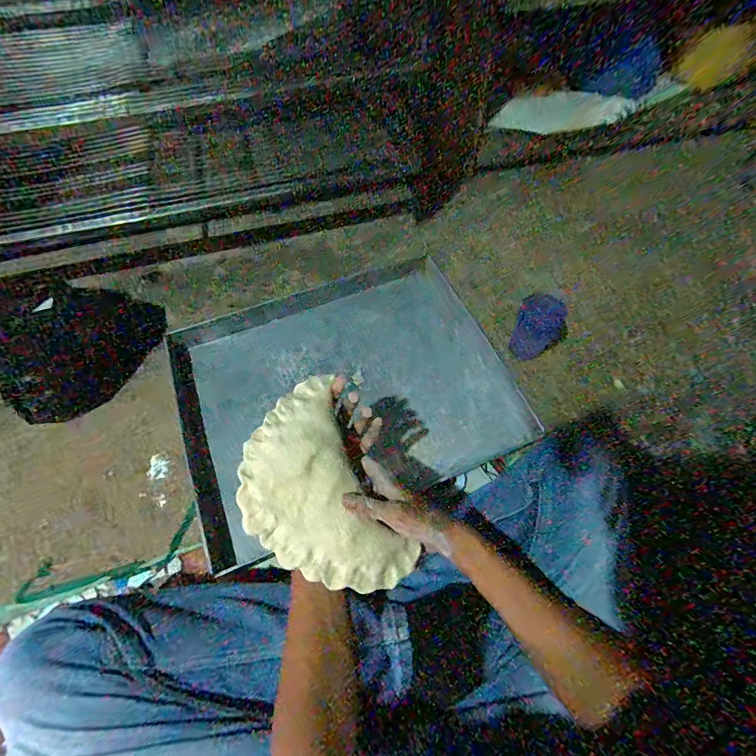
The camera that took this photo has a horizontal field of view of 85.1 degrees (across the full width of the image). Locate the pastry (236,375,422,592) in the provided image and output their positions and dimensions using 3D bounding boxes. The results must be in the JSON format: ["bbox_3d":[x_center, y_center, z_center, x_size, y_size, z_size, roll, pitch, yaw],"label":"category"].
[{"bbox_3d":[-0.068,0.118,0.423,0.131,0.058,0.218,-26,64,-13],"label":"pastry"}]

